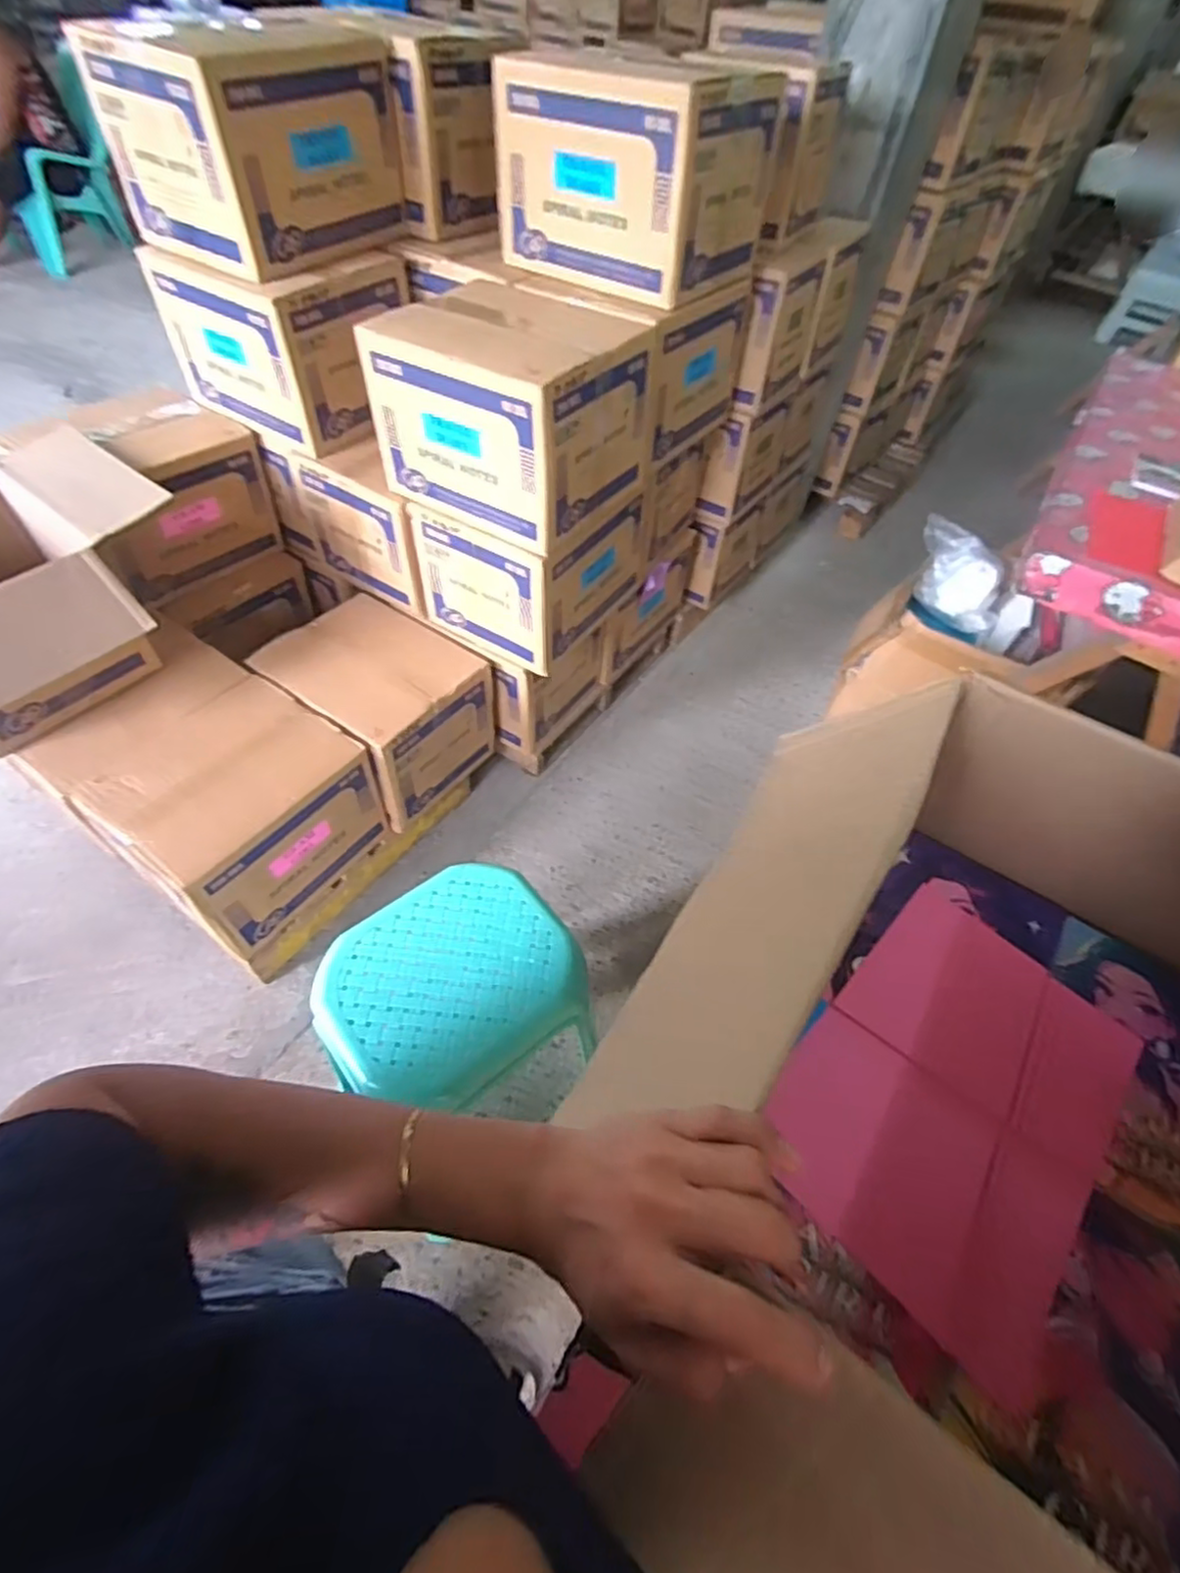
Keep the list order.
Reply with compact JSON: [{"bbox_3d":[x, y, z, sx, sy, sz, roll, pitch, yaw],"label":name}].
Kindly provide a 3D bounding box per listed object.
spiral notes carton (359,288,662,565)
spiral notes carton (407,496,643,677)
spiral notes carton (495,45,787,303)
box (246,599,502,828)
[{"bbox_3d":[-0.153,-0.758,1.336,0.471,0.289,0.423,30,55,17],"label":"spiral notes carton"},{"bbox_3d":[-0.131,-0.530,1.558,0.355,0.303,0.414,29,55,16],"label":"spiral notes carton"},{"bbox_3d":[0.086,-1.196,1.314,0.460,0.304,0.364,33,56,19],"label":"spiral notes carton"},{"bbox_3d":[-0.512,-0.203,1.606,0.461,0.285,0.338,33,56,19],"label":"box"}]

